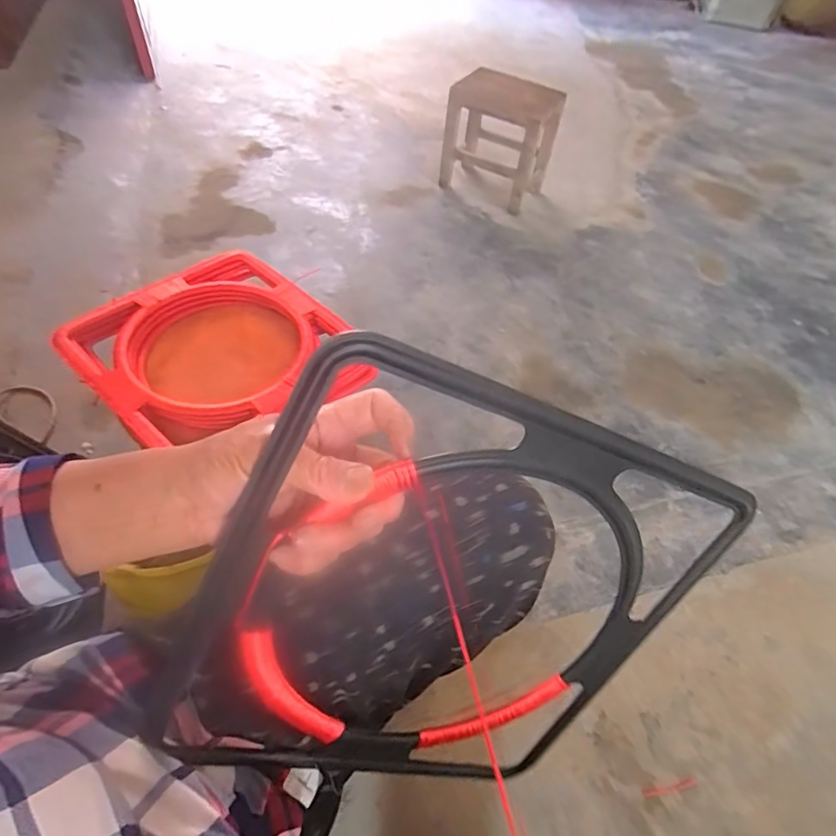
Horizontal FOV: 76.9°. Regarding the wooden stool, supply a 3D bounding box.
[{"bbox_3d":[0.239,-0.814,1.553,0.299,0.292,0.179,31,58,19],"label":"wooden stool"}]

